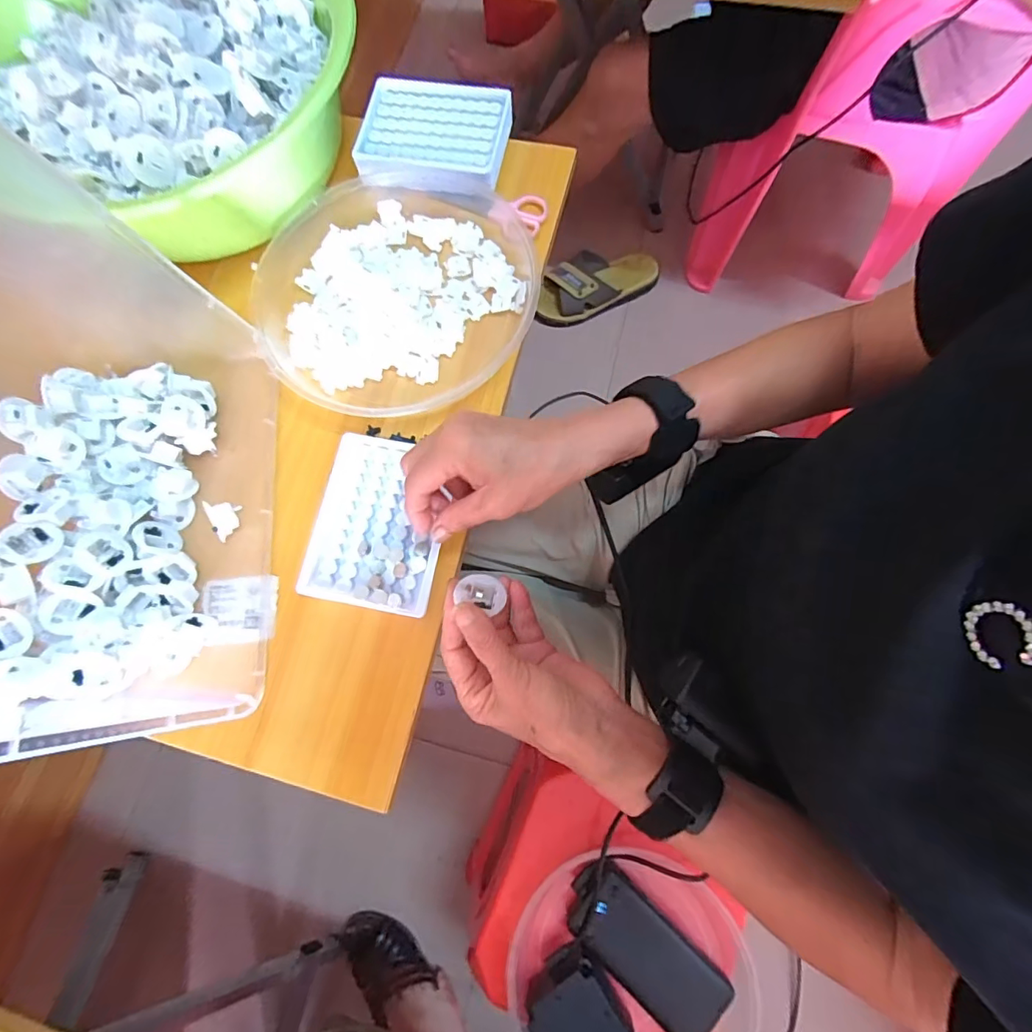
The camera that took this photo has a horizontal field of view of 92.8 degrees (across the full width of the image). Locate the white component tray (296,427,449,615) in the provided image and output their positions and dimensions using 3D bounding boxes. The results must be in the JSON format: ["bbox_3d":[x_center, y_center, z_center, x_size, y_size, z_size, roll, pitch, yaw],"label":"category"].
[{"bbox_3d":[-0.106,0.003,0.377,0.100,0.009,0.130,9,76,4],"label":"white component tray"}]

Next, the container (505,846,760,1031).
[{"bbox_3d":[0.113,0.454,0.476,0.227,0.061,0.219,0,75,2],"label":"container"}]

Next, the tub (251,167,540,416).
[{"bbox_3d":[-0.102,-0.191,0.422,0.221,0.036,0.238,0,75,2],"label":"tub"}]

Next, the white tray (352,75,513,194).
[{"bbox_3d":[-0.077,-0.348,0.457,0.134,0.035,0.109,5,75,3],"label":"white tray"}]

